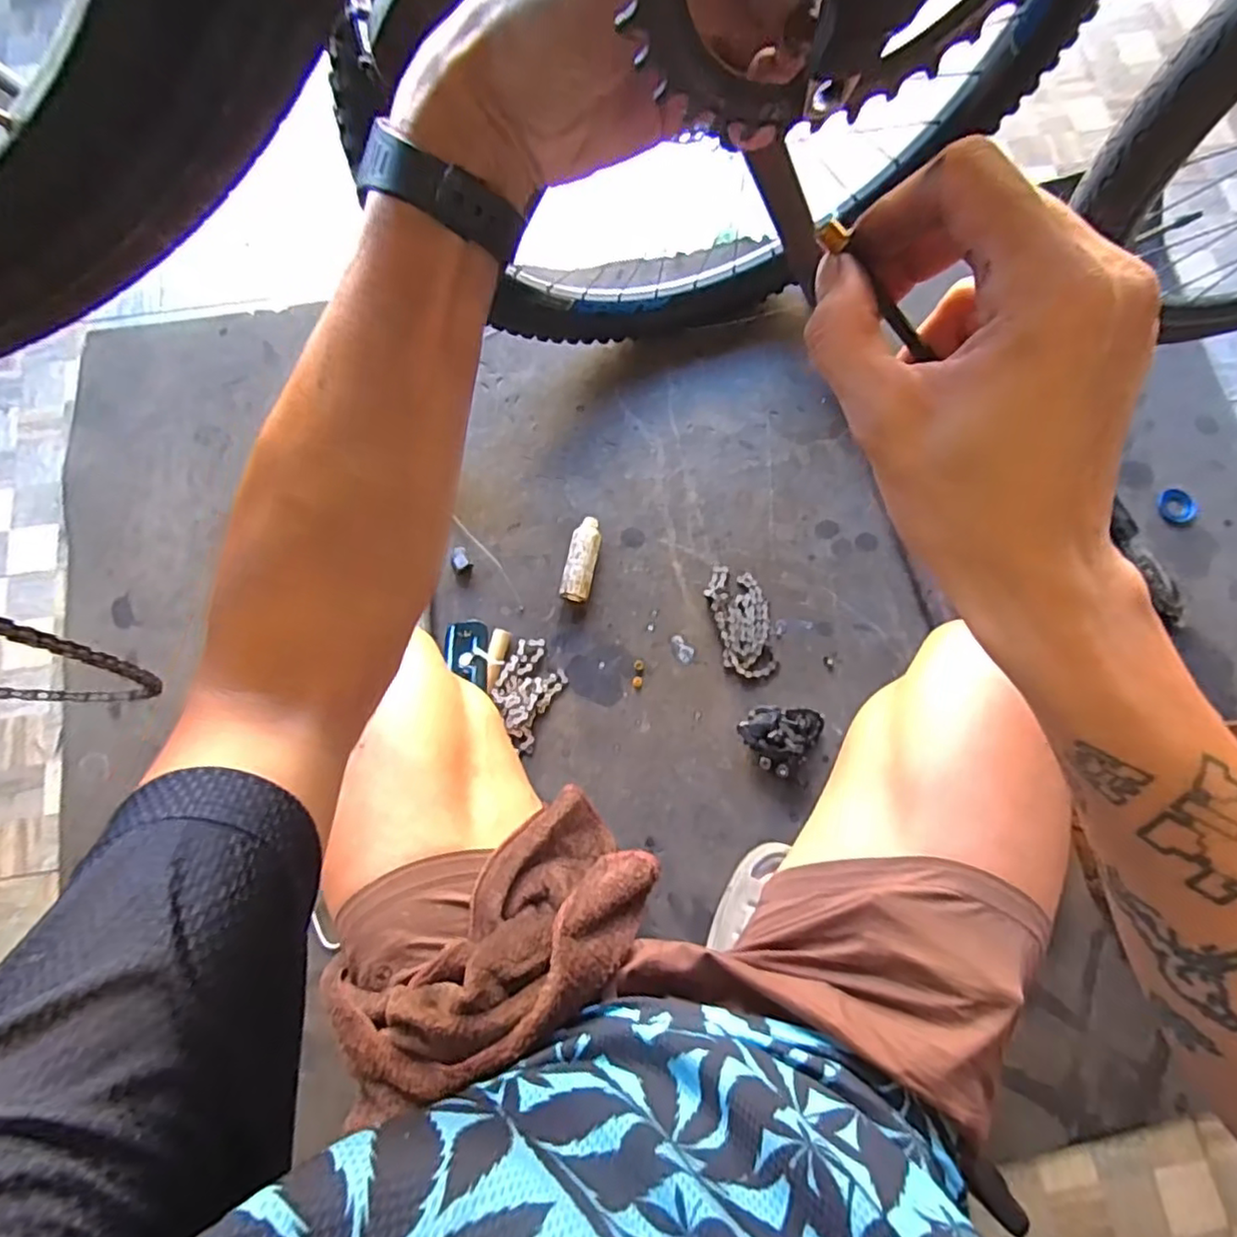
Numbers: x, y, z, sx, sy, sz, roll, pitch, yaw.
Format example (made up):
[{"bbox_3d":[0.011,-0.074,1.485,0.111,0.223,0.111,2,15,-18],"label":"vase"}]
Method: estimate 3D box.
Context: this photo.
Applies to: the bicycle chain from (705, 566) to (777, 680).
[{"bbox_3d":[0.172,0.002,0.891,0.079,0.016,0.160,-13,78,-7],"label":"bicycle chain"}]

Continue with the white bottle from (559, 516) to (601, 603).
[{"bbox_3d":[-0.049,-0.082,0.897,0.042,0.041,0.122,13,76,3],"label":"white bottle"}]

